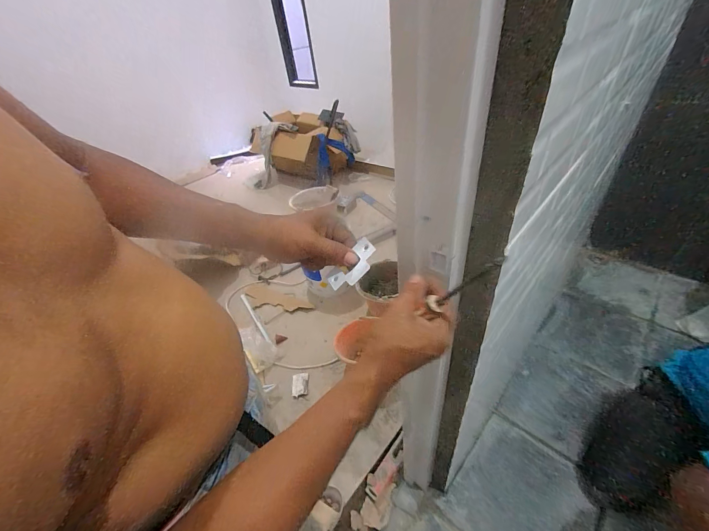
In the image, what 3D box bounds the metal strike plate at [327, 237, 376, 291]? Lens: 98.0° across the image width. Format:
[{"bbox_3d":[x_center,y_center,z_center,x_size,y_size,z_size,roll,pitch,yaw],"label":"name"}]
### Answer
[{"bbox_3d":[-0.001,0.001,0.371,0.038,0.007,0.070,38,92,40],"label":"metal strike plate"}]

